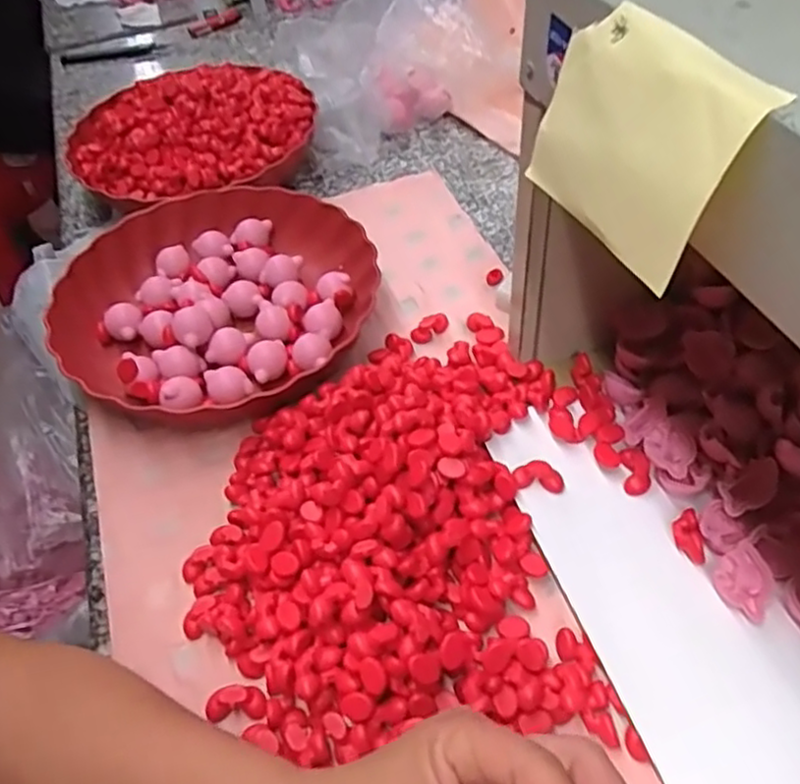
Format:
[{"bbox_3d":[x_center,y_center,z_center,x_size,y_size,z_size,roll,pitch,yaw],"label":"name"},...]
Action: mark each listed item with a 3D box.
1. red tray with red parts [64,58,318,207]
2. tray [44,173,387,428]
[{"bbox_3d":[-0.204,-0.258,0.686,0.237,0.068,0.225,-23,52,-13],"label":"red tray with red parts"},{"bbox_3d":[-0.142,-0.076,0.549,0.237,0.046,0.251,9,52,13],"label":"tray"}]

